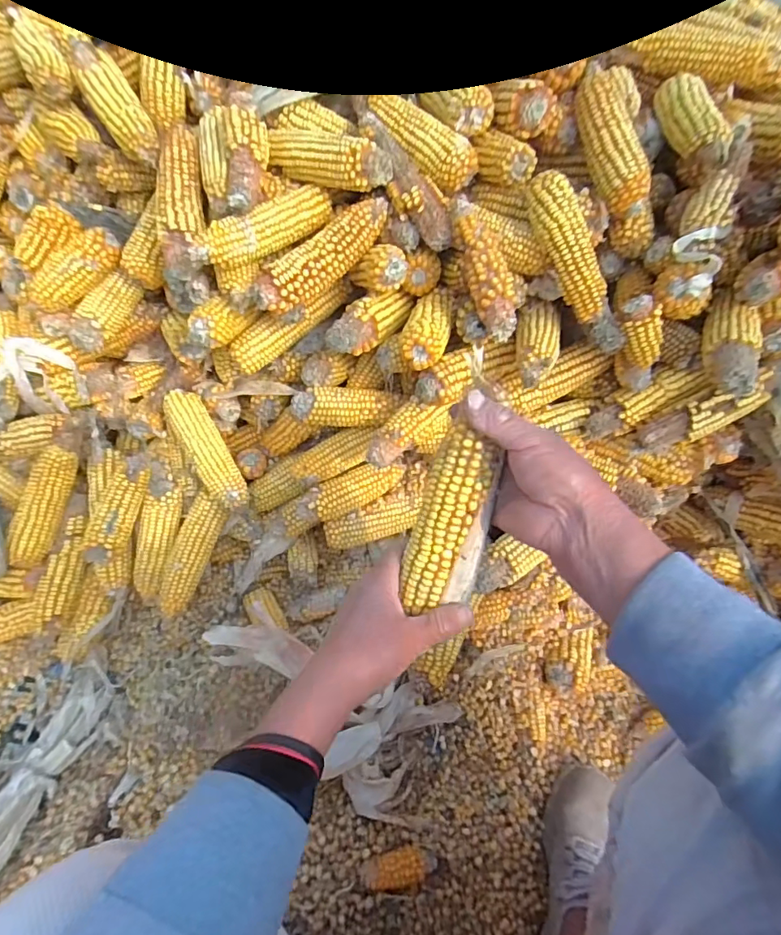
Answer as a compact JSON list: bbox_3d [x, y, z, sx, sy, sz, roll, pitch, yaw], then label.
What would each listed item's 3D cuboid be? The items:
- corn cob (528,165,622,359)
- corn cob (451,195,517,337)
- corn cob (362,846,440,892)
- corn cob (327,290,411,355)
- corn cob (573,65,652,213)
[{"bbox_3d":[0.193,-0.205,0.504,0.051,0.040,0.189,-32,101,-24],"label":"corn cob"},{"bbox_3d":[0.097,-0.210,0.513,0.043,0.031,0.158,-14,80,-14],"label":"corn cob"},{"bbox_3d":[0.010,0.437,0.542,0.079,0.034,0.032,-10,56,-12],"label":"corn cob"},{"bbox_3d":[-0.021,-0.168,0.569,0.126,0.041,0.042,-35,64,-25],"label":"corn cob"},{"bbox_3d":[0.232,-0.341,0.513,0.048,0.040,0.157,-8,77,-11],"label":"corn cob"}]

